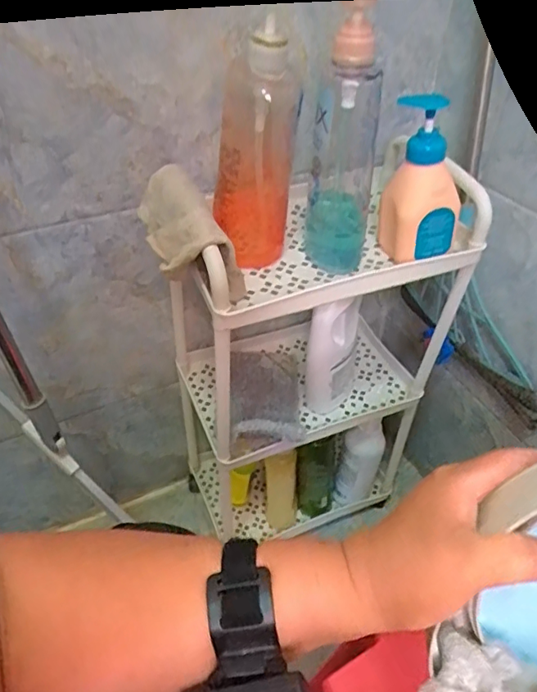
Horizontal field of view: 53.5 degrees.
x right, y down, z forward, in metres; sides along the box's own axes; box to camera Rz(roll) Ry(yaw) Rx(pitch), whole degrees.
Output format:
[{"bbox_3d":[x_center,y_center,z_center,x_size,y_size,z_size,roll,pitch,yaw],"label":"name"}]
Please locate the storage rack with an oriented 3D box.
[{"bbox_3d":[0.042,0.029,0.748,0.306,0.545,0.235,-14,44,-18],"label":"storage rack"}]

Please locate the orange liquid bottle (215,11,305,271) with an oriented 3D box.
[{"bbox_3d":[-0.012,-0.177,0.520,0.076,0.212,0.054,2,42,-1],"label":"orange liquid bottle"}]

